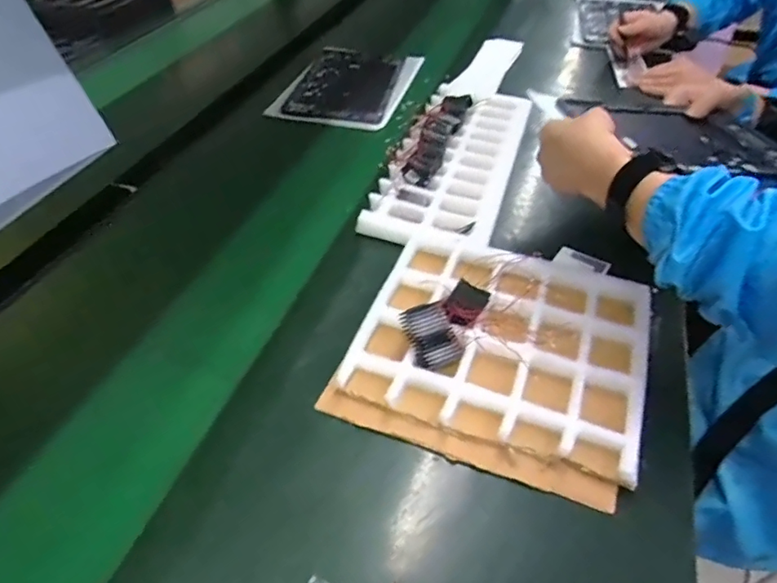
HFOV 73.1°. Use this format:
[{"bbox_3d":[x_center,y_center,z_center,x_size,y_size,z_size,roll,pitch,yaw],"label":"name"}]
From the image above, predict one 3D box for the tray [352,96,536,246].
[{"bbox_3d":[0.091,-0.172,0.706,0.154,0.033,0.360,14,48,13],"label":"tray"}]

